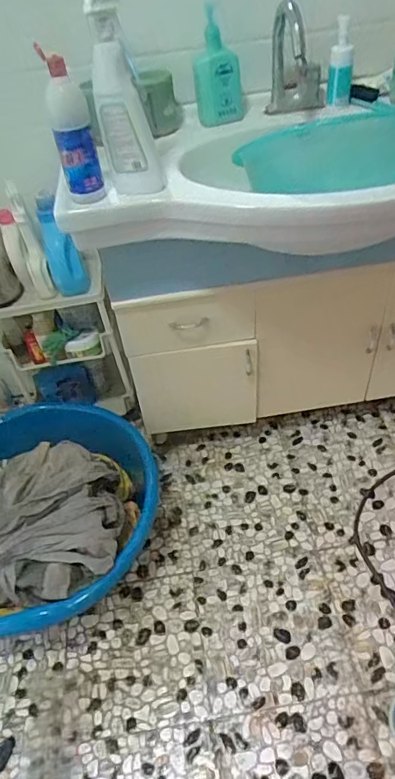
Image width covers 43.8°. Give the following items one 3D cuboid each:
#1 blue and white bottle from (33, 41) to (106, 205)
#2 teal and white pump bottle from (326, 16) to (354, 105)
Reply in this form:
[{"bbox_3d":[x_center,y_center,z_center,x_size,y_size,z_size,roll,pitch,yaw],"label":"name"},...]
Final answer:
[{"bbox_3d":[-0.190,-0.392,0.748,0.058,0.202,0.048,-14,47,-7],"label":"blue and white bottle"},{"bbox_3d":[0.280,-0.634,0.957,0.047,0.147,0.056,8,48,13],"label":"teal and white pump bottle"}]

